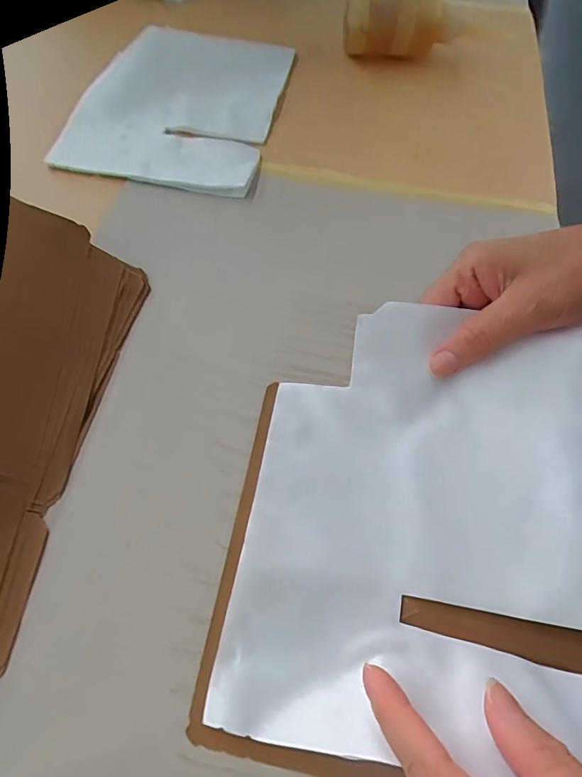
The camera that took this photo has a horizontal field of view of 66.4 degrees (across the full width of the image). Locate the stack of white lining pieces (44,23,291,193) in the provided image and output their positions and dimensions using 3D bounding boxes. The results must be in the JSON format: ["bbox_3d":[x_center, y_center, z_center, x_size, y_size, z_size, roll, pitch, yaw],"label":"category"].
[{"bbox_3d":[-0.099,-0.274,0.415,0.170,0.031,0.219,12,62,3],"label":"stack of white lining pieces"}]

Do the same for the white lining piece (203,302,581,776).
[{"bbox_3d":[0.066,0.060,0.230,0.171,0.057,0.215,9,62,2],"label":"white lining piece"}]

